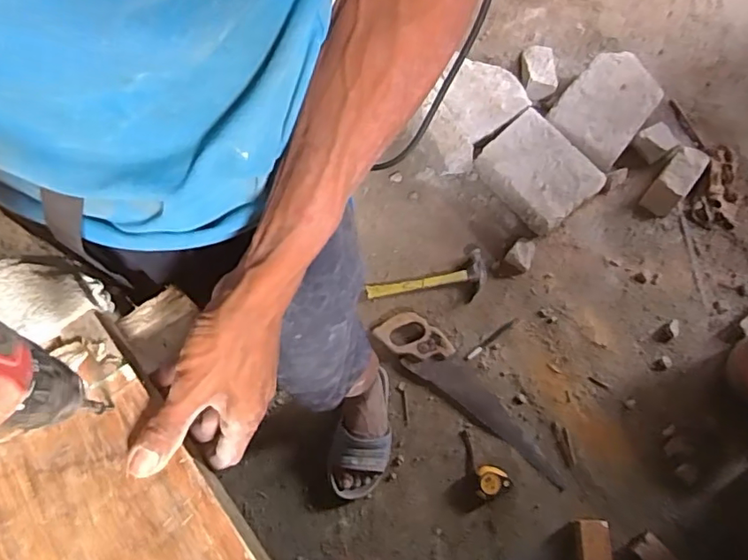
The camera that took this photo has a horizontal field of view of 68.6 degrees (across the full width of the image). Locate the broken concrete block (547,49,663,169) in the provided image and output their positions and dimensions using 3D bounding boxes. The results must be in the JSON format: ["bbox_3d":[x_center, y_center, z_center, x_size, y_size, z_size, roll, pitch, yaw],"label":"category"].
[{"bbox_3d":[0.589,-0.446,1.368,0.205,0.043,0.366,37,74,12],"label":"broken concrete block"}]

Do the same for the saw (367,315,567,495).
[{"bbox_3d":[0.196,0.245,1.165,0.107,0.025,0.467,-40,75,-13],"label":"saw"}]

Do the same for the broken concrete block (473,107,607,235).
[{"bbox_3d":[0.392,-0.260,1.307,0.218,0.071,0.261,-38,75,-13],"label":"broken concrete block"}]

